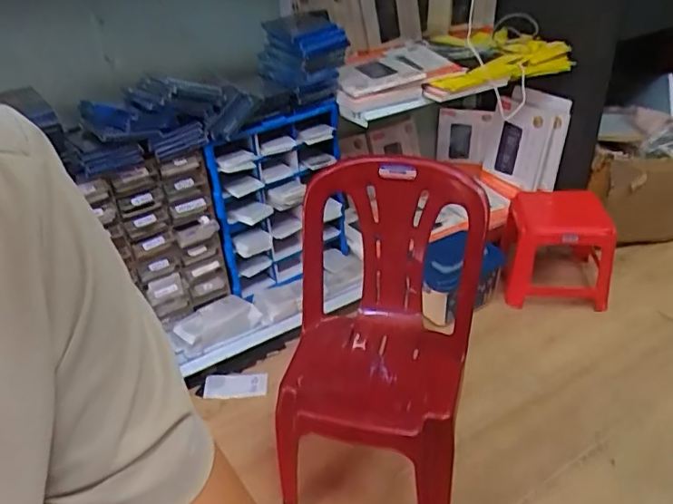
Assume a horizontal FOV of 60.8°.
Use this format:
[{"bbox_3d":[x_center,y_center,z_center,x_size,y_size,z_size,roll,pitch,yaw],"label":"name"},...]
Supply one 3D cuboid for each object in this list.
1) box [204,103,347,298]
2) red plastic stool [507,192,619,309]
[{"bbox_3d":[-0.129,-0.132,1.497,0.371,0.419,0.107,-29,41,-34],"label":"box"},{"bbox_3d":[0.627,-0.017,1.622,0.284,0.260,0.267,7,34,15],"label":"red plastic stool"}]

